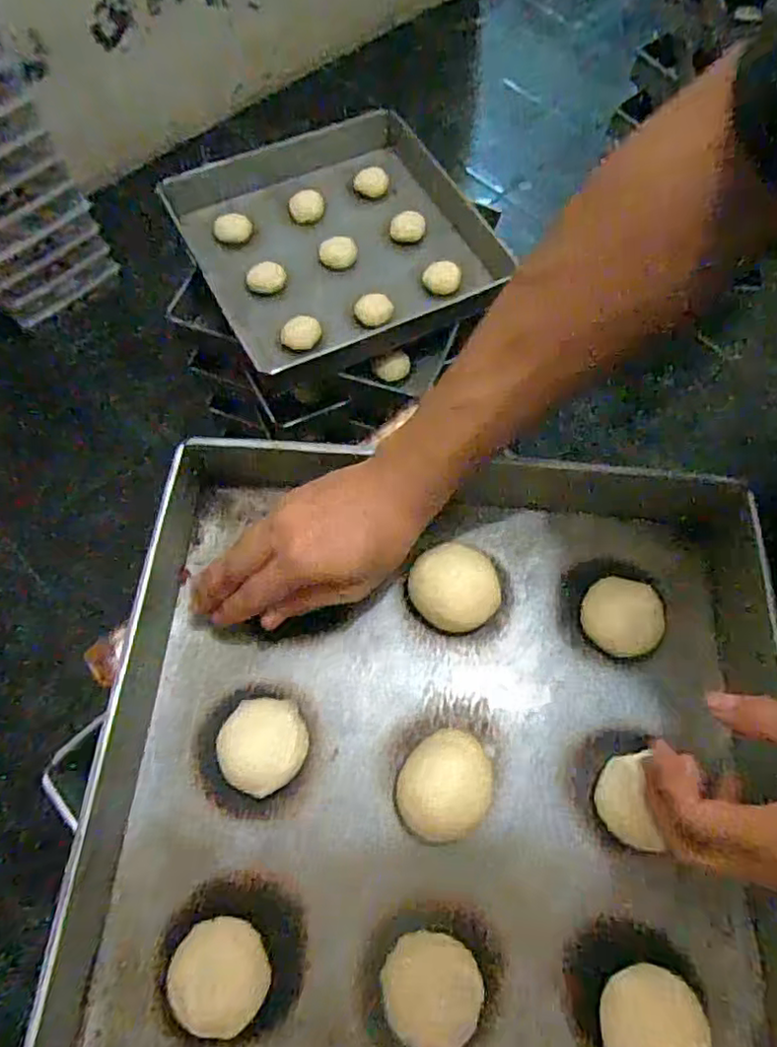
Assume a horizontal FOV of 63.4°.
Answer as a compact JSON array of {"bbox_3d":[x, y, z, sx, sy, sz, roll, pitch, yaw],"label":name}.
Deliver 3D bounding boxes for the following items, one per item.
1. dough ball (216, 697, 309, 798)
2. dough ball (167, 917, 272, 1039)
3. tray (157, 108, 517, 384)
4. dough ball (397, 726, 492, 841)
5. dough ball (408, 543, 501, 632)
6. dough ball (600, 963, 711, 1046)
[{"bbox_3d":[-0.080,0.144,0.410,0.053,0.031,0.057,1,67,-2],"label":"dough ball"},{"bbox_3d":[-0.096,0.259,0.361,0.051,0.020,0.054,1,67,-2],"label":"dough ball"},{"bbox_3d":[-0.081,-0.429,0.956,0.414,0.076,0.408,-24,70,-12],"label":"tray"},{"bbox_3d":[0.036,0.168,0.405,0.054,0.030,0.065,38,71,13],"label":"dough ball"},{"bbox_3d":[0.046,0.045,0.453,0.061,0.033,0.061,1,67,-2],"label":"dough ball"},{"bbox_3d":[0.148,0.281,0.356,0.049,0.026,0.055,34,70,12],"label":"dough ball"}]

